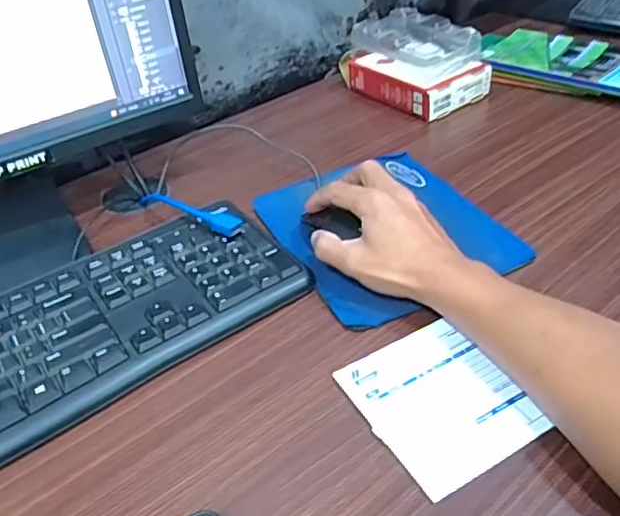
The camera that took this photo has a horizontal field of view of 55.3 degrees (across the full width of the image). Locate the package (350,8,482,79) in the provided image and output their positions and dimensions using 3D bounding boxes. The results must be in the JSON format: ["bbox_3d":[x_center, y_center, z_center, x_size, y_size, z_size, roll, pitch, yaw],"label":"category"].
[{"bbox_3d":[0.133,-0.261,0.714,0.088,0.029,0.155,-29,46,-26],"label":"package"}]

